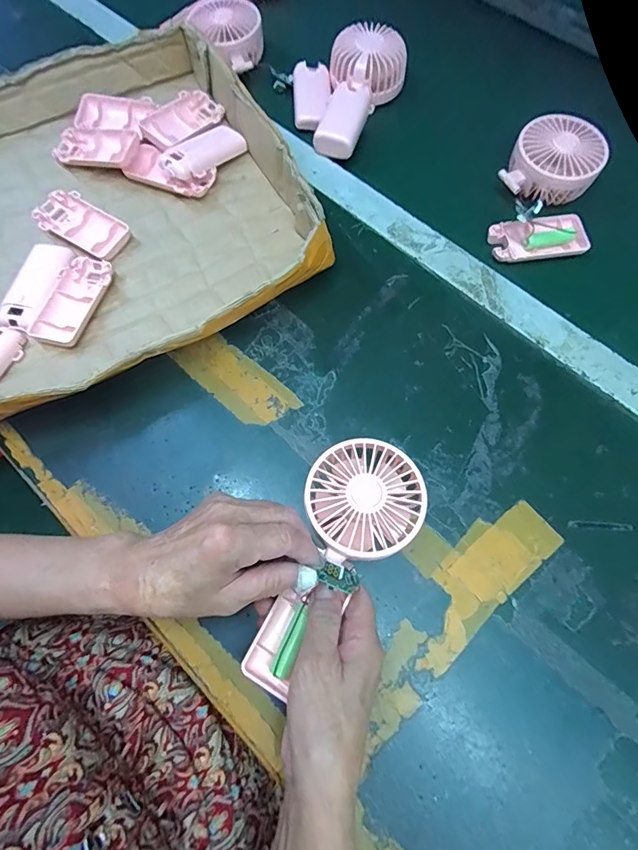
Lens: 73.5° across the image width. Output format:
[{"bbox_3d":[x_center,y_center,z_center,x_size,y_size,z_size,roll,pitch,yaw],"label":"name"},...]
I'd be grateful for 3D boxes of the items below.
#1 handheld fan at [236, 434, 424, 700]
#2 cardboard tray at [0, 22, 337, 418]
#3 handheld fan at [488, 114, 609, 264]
[{"bbox_3d":[0.007,0.090,0.297,0.080,0.042,0.181,32,77,10],"label":"handheld fan"},{"bbox_3d":[-0.231,-0.204,0.409,0.394,0.062,0.381,-29,73,-11],"label":"cardboard tray"},{"bbox_3d":[0.230,-0.236,0.428,0.090,0.043,0.156,13,70,4],"label":"handheld fan"}]

